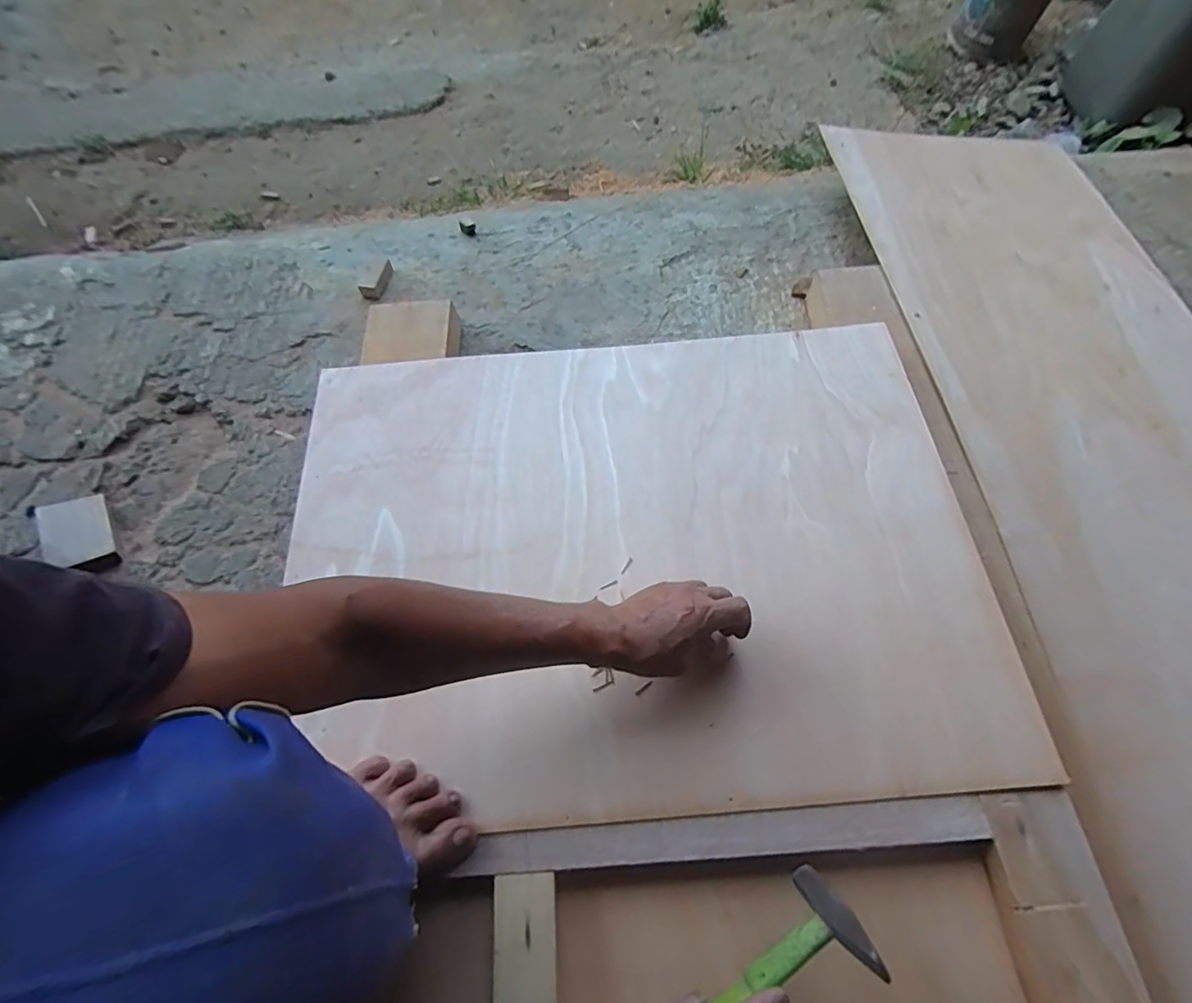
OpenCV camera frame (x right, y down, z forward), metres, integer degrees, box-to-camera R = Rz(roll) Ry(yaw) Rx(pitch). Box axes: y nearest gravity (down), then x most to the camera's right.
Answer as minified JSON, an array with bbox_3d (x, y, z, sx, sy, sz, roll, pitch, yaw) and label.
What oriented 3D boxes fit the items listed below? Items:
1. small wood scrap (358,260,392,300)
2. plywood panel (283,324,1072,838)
[{"bbox_3d":[-0.350,-0.360,0.908,0.036,0.017,0.076,28,68,15],"label":"small wood scrap"},{"bbox_3d":[0.033,0.040,0.601,0.709,0.015,0.534,-6,64,0],"label":"plywood panel"}]

